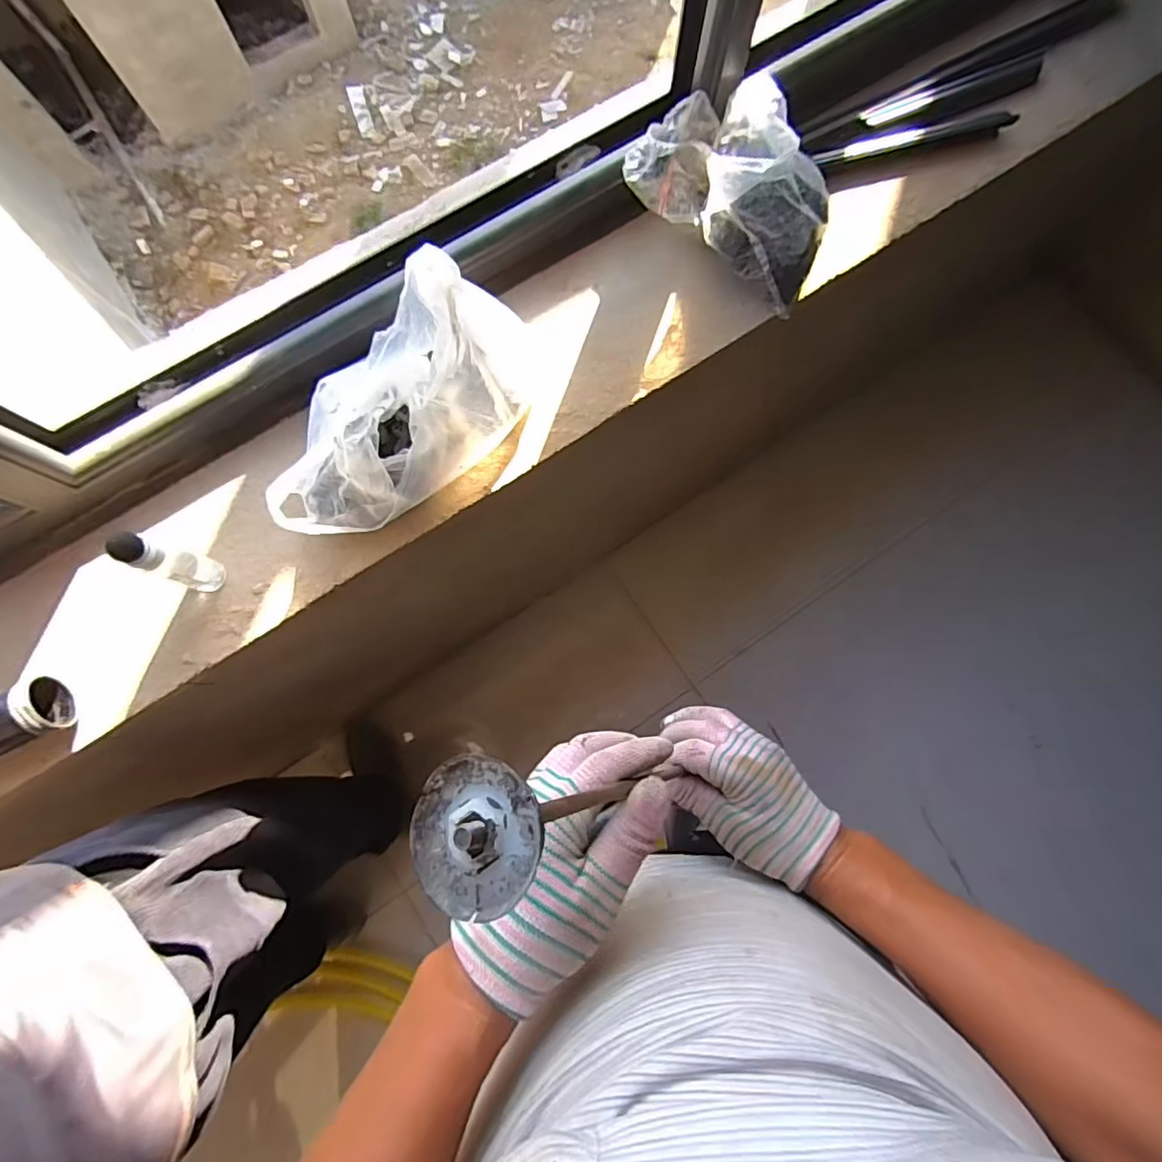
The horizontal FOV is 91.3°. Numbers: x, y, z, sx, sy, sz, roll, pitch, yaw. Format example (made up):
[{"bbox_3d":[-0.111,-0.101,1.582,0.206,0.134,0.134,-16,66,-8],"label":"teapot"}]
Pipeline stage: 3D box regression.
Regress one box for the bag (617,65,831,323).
[{"bbox_3d":[0.187,-0.460,0.665,0.233,0.129,0.139,35,79,7],"label":"bag"}]

